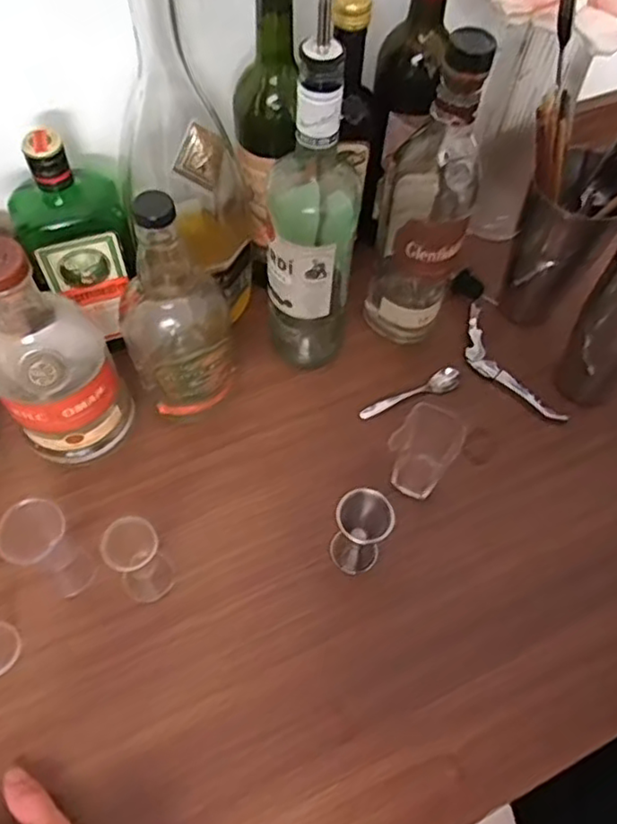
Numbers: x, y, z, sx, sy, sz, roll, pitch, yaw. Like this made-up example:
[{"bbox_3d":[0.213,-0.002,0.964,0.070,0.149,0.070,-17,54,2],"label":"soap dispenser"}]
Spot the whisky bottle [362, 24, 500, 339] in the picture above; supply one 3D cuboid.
[{"bbox_3d":[0.102,-0.178,0.564,0.076,0.294,0.087,14,61,5],"label":"whisky bottle"}]

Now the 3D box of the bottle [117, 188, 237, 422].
[{"bbox_3d":[-0.109,-0.074,0.532,0.085,0.225,0.072,-11,62,-8],"label":"bottle"}]

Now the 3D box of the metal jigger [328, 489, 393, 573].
[{"bbox_3d":[0.041,0.097,0.524,0.042,0.088,0.040,1,61,-2],"label":"metal jigger"}]

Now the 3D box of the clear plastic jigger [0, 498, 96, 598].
[{"bbox_3d":[-0.196,0.106,0.496,0.037,0.109,0.044,36,66,17],"label":"clear plastic jigger"}]

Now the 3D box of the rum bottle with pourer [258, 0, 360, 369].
[{"bbox_3d":[0.001,-0.153,0.518,0.072,0.342,0.069,5,61,1],"label":"rum bottle with pourer"}]

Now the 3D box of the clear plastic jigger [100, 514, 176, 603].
[{"bbox_3d":[-0.131,0.115,0.504,0.040,0.090,0.037,-36,68,-20],"label":"clear plastic jigger"}]

